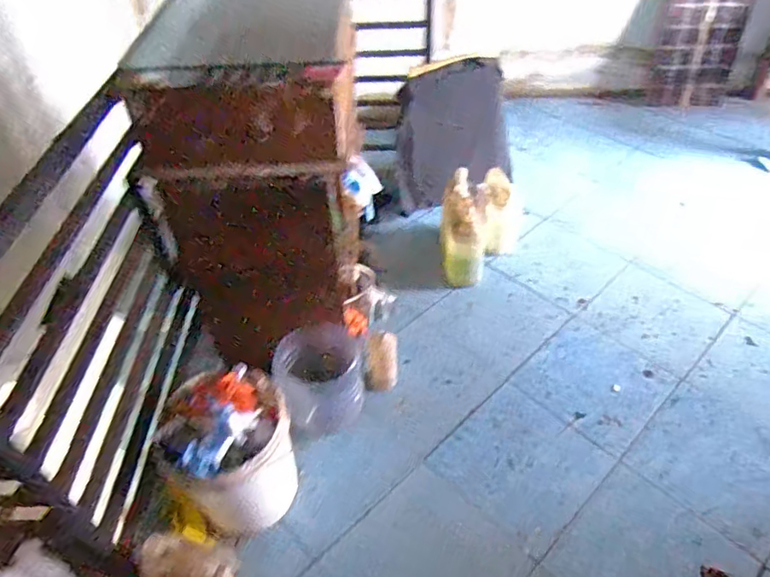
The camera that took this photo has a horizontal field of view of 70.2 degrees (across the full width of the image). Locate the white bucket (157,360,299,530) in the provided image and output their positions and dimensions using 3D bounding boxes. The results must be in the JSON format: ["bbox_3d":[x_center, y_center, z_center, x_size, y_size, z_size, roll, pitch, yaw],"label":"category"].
[{"bbox_3d":[-0.390,0.412,1.433,0.308,0.388,0.264,19,48,21],"label":"white bucket"}]

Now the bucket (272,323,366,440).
[{"bbox_3d":[-0.185,0.269,1.614,0.245,0.207,0.241,-1,44,1],"label":"bucket"}]

